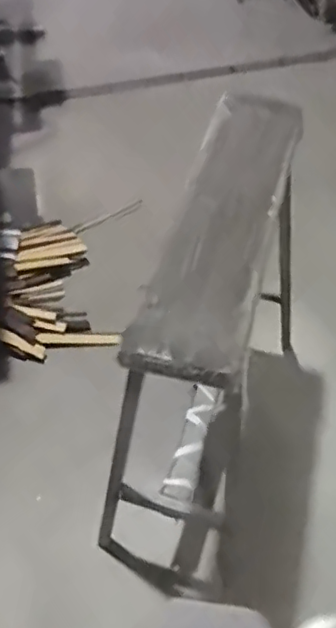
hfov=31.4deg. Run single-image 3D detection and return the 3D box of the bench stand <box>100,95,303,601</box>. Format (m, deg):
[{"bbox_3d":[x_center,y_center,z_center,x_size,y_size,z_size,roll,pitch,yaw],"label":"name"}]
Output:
[{"bbox_3d":[0.103,0.060,1.391,0.257,0.826,0.730,17,50,15],"label":"bench stand"}]

